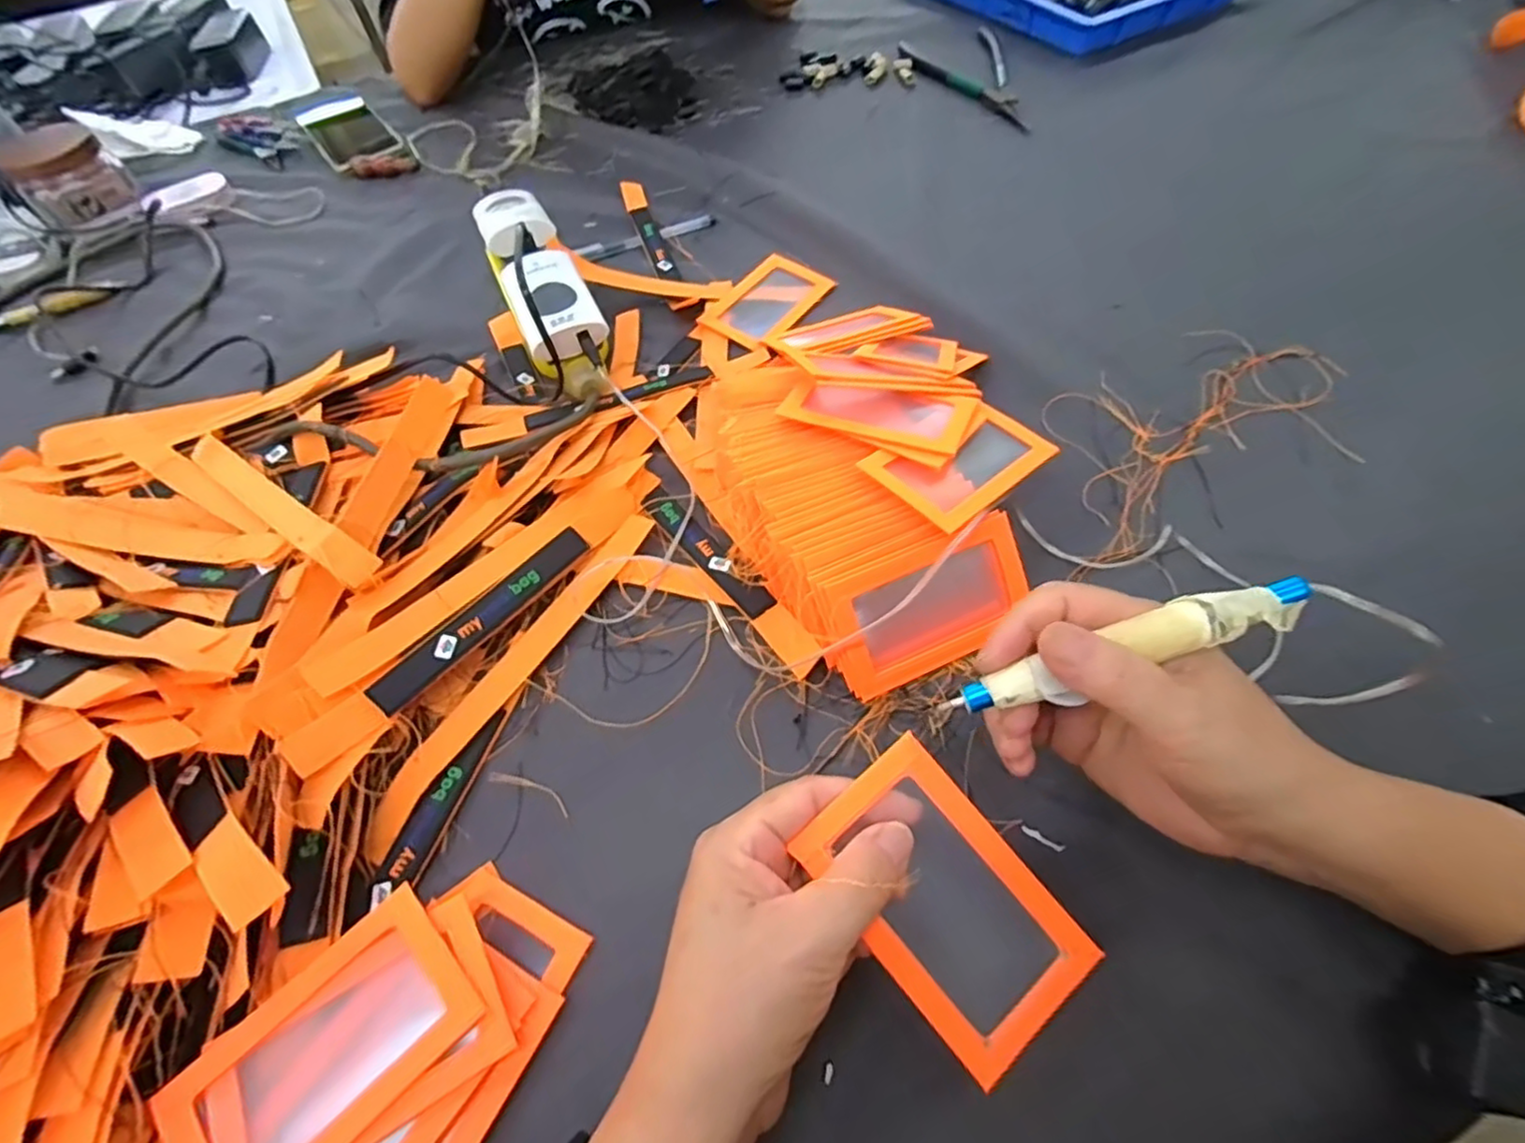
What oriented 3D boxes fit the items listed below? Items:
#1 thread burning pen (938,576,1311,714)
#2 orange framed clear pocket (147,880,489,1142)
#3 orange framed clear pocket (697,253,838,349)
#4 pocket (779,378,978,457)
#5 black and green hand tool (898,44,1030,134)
[{"bbox_3d":[0.130,0.028,0.236,0.129,0.012,0.019,-21,56,8],"label":"thread burning pen"},{"bbox_3d":[-0.167,0.183,0.250,0.103,0.007,0.063,-40,66,-20],"label":"orange framed clear pocket"},{"bbox_3d":[0.003,-0.221,0.534,0.068,0.007,0.104,30,64,22],"label":"orange framed clear pocket"},{"bbox_3d":[0.067,-0.093,0.379,0.101,0.010,0.057,18,48,18],"label":"pocket"},{"bbox_3d":[0.216,-0.536,0.718,0.032,0.009,0.242,-25,58,-12],"label":"black and green hand tool"}]

